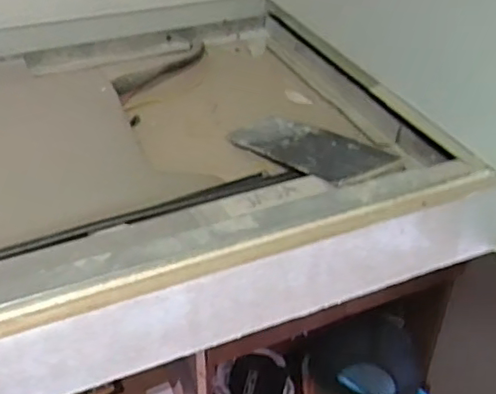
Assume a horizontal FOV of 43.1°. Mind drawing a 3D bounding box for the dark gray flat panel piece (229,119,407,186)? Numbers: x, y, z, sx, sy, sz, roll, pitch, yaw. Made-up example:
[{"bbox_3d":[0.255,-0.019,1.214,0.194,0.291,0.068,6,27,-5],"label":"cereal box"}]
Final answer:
[{"bbox_3d":[0.064,-0.049,0.626,0.076,0.006,0.194,-26,33,-24],"label":"dark gray flat panel piece"}]

